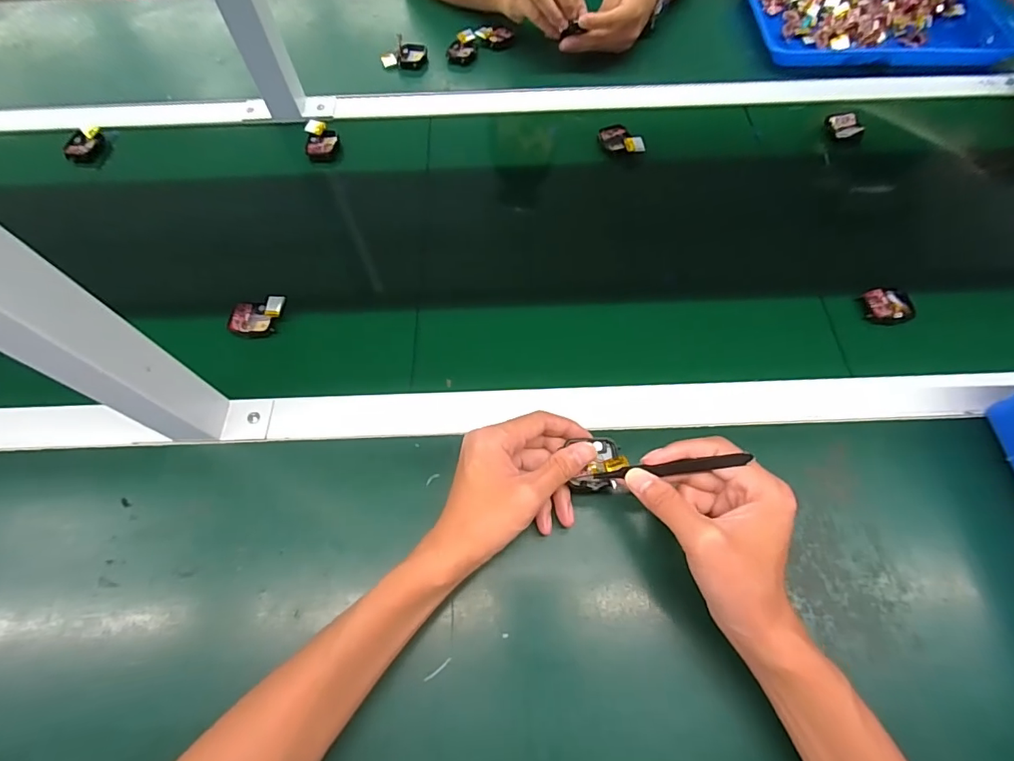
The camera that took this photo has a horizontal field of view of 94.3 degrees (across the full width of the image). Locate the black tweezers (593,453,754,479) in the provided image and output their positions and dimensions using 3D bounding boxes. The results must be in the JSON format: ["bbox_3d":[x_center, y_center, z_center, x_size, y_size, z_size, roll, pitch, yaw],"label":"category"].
[{"bbox_3d":[0.112,0.061,0.327,0.105,0.012,0.006,-11,61,23],"label":"black tweezers"}]

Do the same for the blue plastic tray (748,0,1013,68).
[{"bbox_3d":[0.522,-0.533,0.677,0.336,0.046,0.240,-3,61,3],"label":"blue plastic tray"}]

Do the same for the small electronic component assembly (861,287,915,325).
[{"bbox_3d":[0.376,-0.073,0.462,0.041,0.014,0.039,-7,61,1],"label":"small electronic component assembly"}]

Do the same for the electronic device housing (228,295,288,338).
[{"bbox_3d":[-0.246,-0.063,0.467,0.055,0.017,0.040,-4,61,2],"label":"electronic device housing"}]

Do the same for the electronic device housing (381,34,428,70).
[{"bbox_3d":[-0.143,-0.457,0.661,0.061,0.032,0.031,-5,61,2],"label":"electronic device housing"}]

